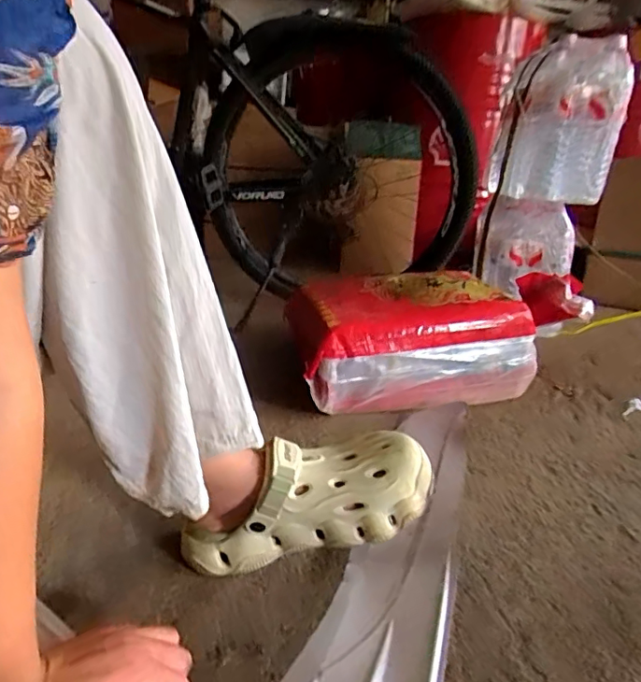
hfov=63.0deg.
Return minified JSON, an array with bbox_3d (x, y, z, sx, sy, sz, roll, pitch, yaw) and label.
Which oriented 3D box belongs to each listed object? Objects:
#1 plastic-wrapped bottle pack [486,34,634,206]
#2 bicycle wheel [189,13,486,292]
[{"bbox_3d":[0.523,-0.484,1.168,0.241,0.309,0.216,6,19,15],"label":"plastic-wrapped bottle pack"},{"bbox_3d":[0.036,-0.389,1.208,0.636,0.532,0.102,4,19,7],"label":"bicycle wheel"}]

